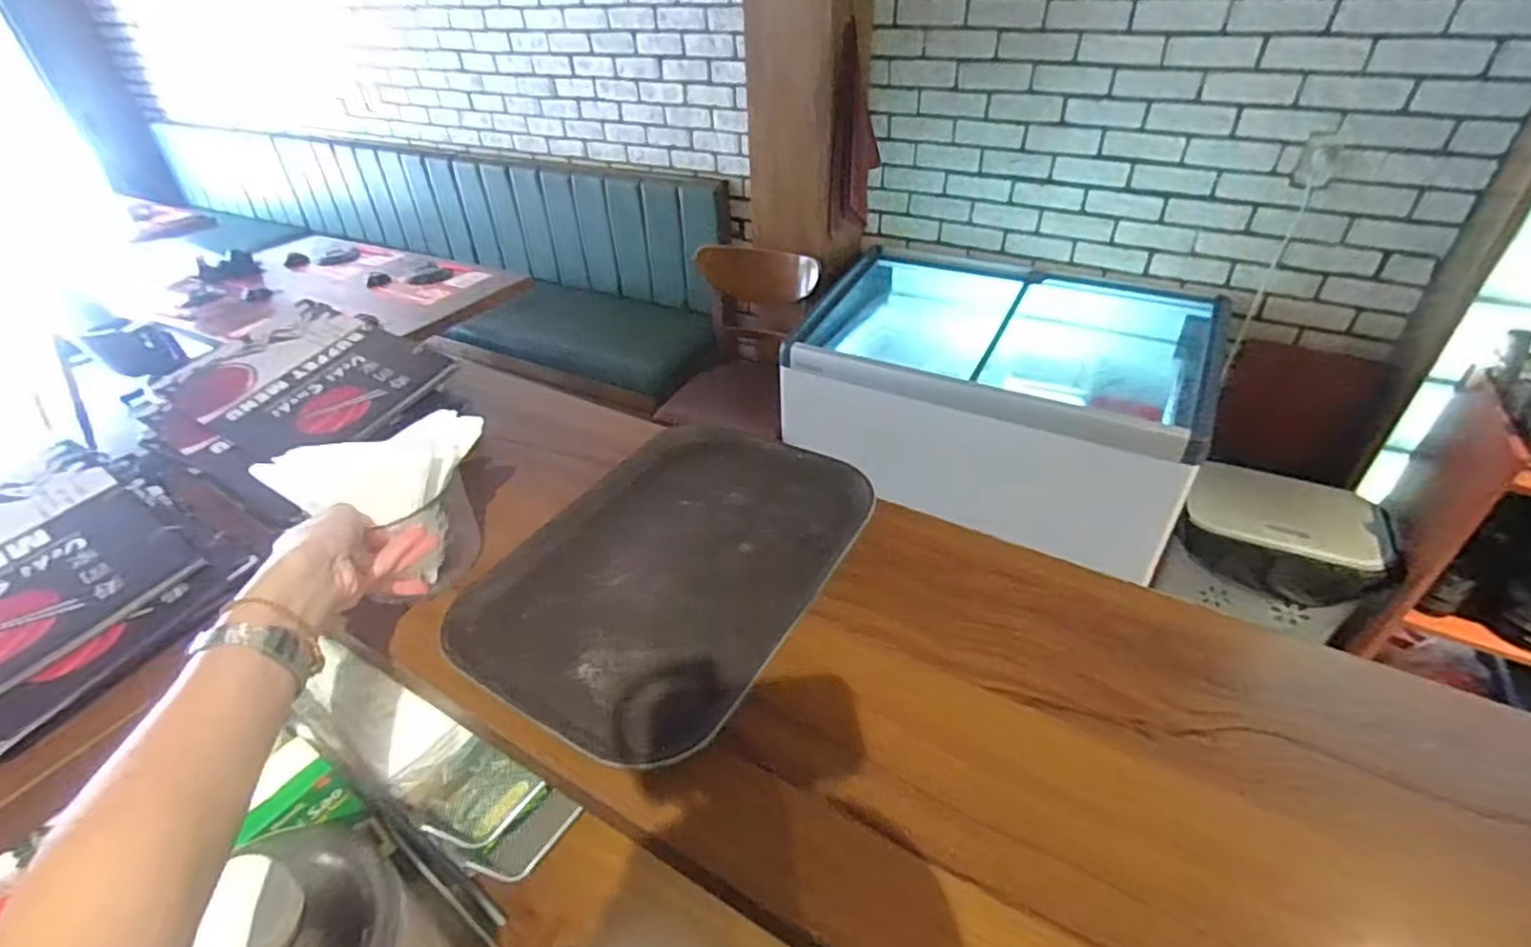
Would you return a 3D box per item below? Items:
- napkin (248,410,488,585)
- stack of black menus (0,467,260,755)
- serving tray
[{"bbox_3d":[-0.303,0.019,0.546,0.151,0.118,0.069,-8,38,-8],"label":"napkin"},{"bbox_3d":[-0.608,0.086,0.556,0.321,0.039,0.224,20,43,26],"label":"stack of black menus"},{"bbox_3d":[-0.072,0.067,0.576,0.236,0.029,0.335,19,42,26],"label":"serving tray"}]

